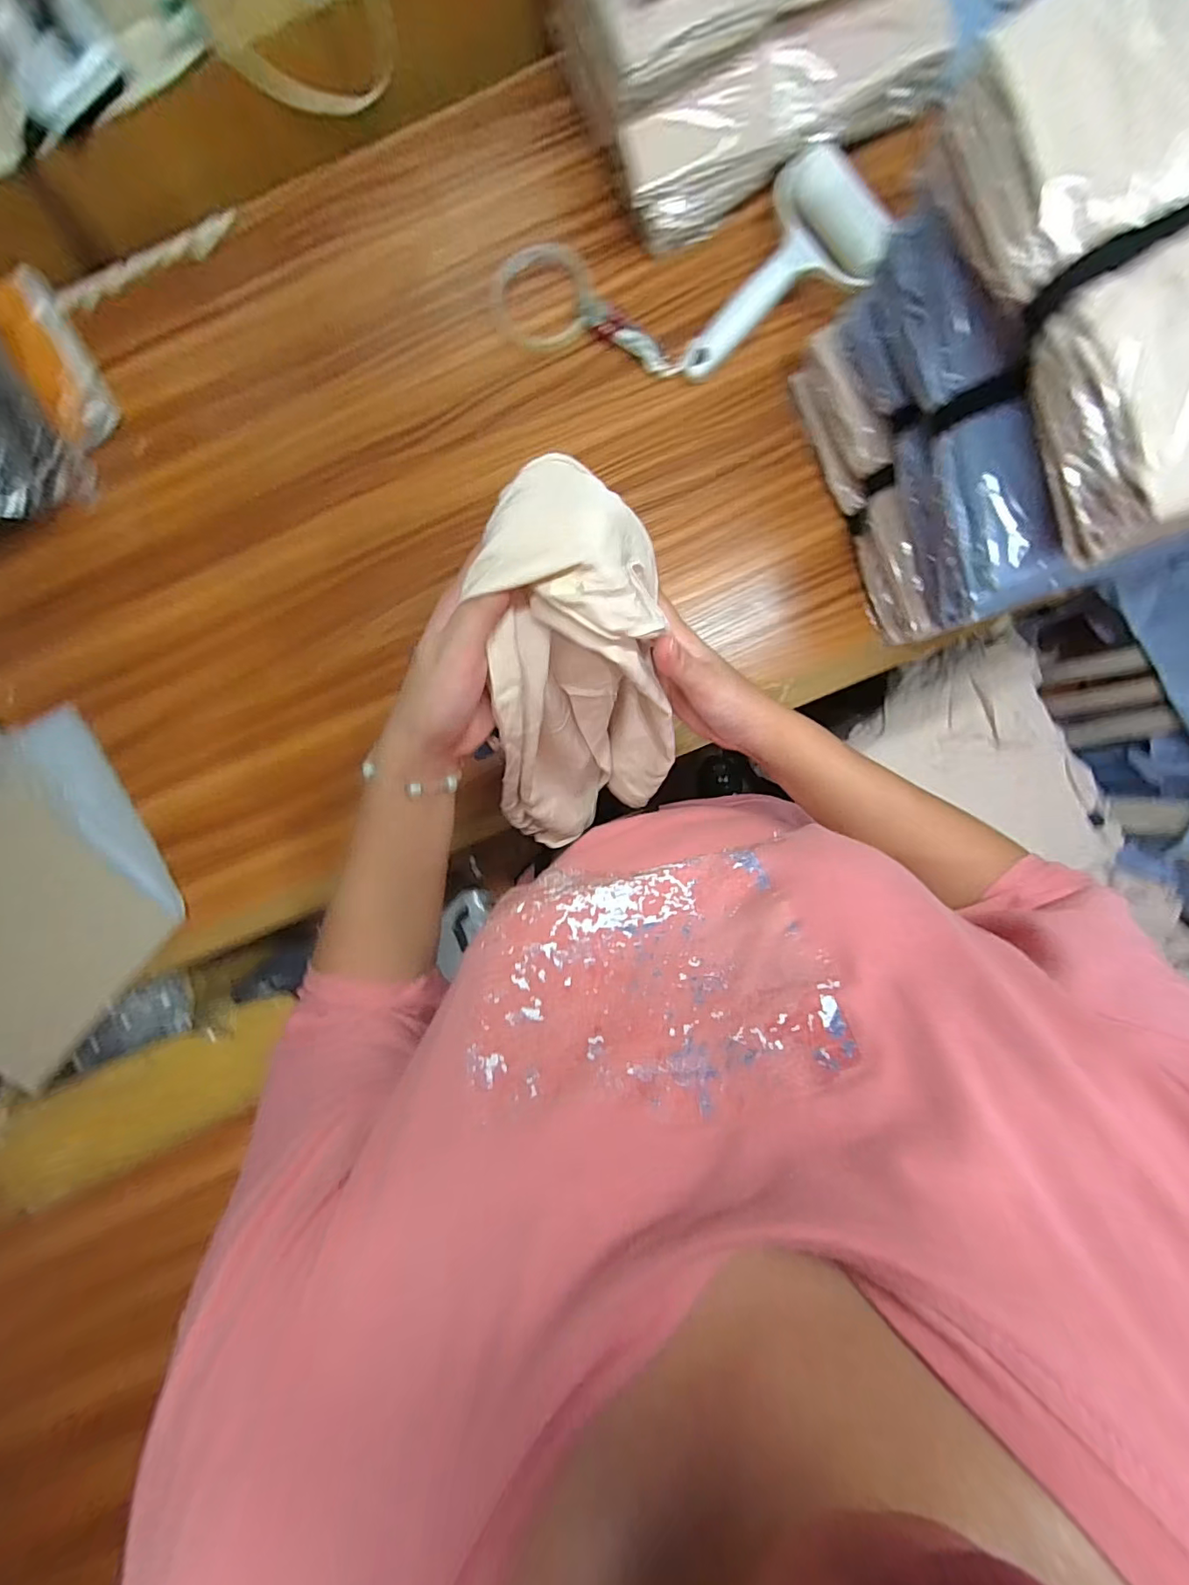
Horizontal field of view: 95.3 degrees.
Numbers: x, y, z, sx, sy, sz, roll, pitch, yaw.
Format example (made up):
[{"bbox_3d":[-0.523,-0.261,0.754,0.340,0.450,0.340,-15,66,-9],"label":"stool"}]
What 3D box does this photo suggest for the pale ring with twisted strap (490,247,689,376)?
[{"bbox_3d":[-0.003,-0.432,0.486,0.177,0.012,0.077,15,94,-1],"label":"pale ring with twisted strap"}]

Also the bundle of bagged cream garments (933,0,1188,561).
[{"bbox_3d":[0.319,-0.282,0.269,0.204,0.054,0.255,-23,93,2],"label":"bundle of bagged cream garments"}]

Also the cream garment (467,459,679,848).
[{"bbox_3d":[-0.009,-0.054,0.366,0.117,0.282,0.081,-6,62,1],"label":"cream garment"}]

